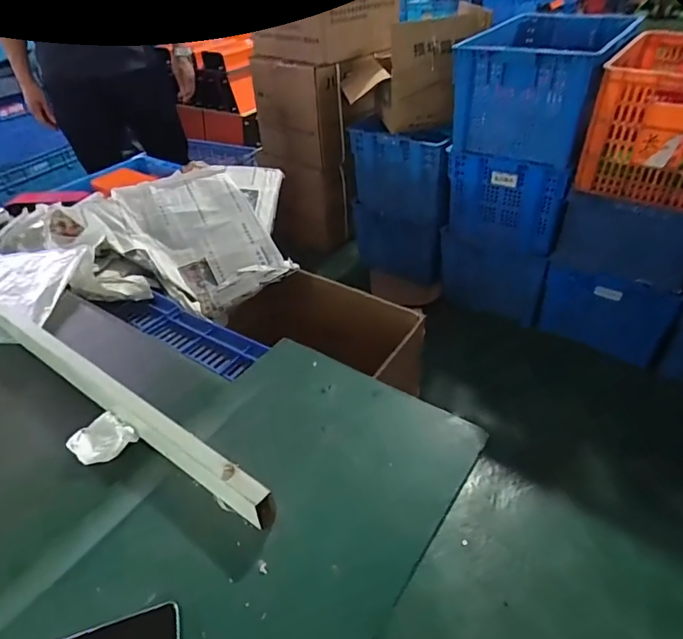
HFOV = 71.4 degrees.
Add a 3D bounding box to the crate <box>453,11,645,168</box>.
[{"bbox_3d":[0.620,-0.715,1.454,0.387,0.287,0.495,24,48,29],"label":"crate"}]

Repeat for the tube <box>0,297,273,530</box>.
[{"bbox_3d":[-0.466,0.000,0.680,1.008,0.056,0.032,23,47,31],"label":"tube"}]

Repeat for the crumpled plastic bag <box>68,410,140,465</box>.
[{"bbox_3d":[-0.263,0.133,0.522,0.055,0.016,0.054,23,48,28],"label":"crumpled plastic bag"}]

